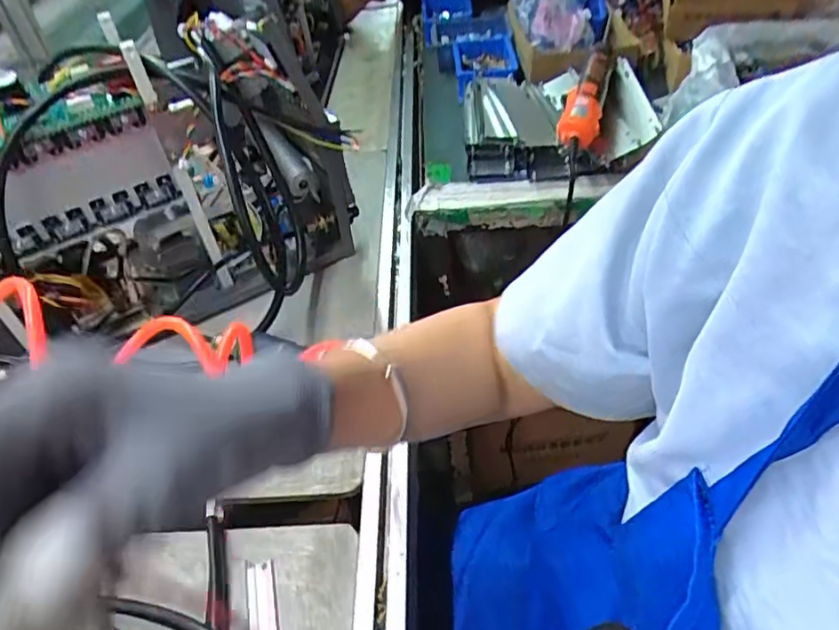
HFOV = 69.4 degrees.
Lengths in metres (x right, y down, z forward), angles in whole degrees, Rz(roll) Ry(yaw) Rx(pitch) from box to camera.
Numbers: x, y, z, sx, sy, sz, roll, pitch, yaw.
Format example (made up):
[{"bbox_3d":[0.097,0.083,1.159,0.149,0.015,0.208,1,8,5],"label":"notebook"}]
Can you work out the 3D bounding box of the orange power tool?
[{"bbox_3d":[0.233,-0.301,0.819,0.047,0.039,0.248,12,47,19],"label":"orange power tool"}]

